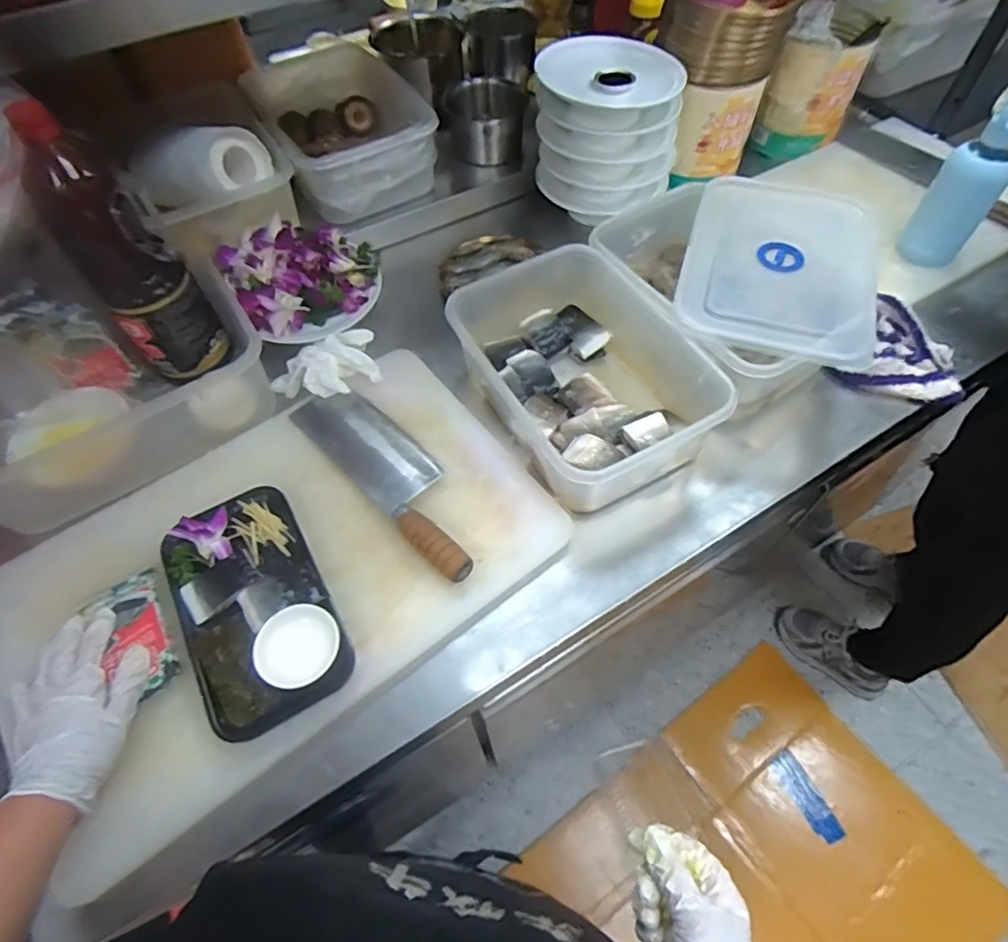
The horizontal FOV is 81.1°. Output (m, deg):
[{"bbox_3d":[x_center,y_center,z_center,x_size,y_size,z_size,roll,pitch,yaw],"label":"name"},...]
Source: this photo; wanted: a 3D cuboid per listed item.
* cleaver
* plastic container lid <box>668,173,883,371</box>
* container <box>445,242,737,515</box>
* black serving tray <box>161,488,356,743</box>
[{"bbox_3d":[-0.126,-0.005,0.651,0.083,0.029,0.301,-38,65,-20],"label":"cleaver"},{"bbox_3d":[0.329,-0.251,0.700,0.211,0.021,0.289,15,60,10],"label":"plastic container lid"},{"bbox_3d":[0.088,-0.113,0.696,0.204,0.119,0.304,-28,61,-15],"label":"container"},{"bbox_3d":[-0.242,0.125,0.563,0.130,0.040,0.228,-26,61,-14],"label":"black serving tray"}]

